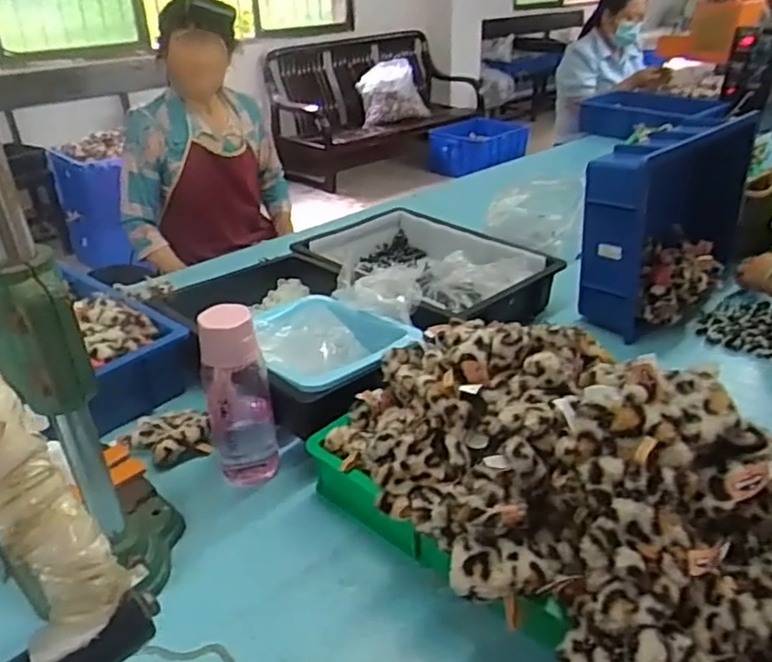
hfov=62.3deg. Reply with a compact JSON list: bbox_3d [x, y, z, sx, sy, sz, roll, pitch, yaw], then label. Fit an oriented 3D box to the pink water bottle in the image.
[{"bbox_3d":[-0.179,0.077,0.774,0.074,0.225,0.062,-14,32,-21],"label":"pink water bottle"}]

